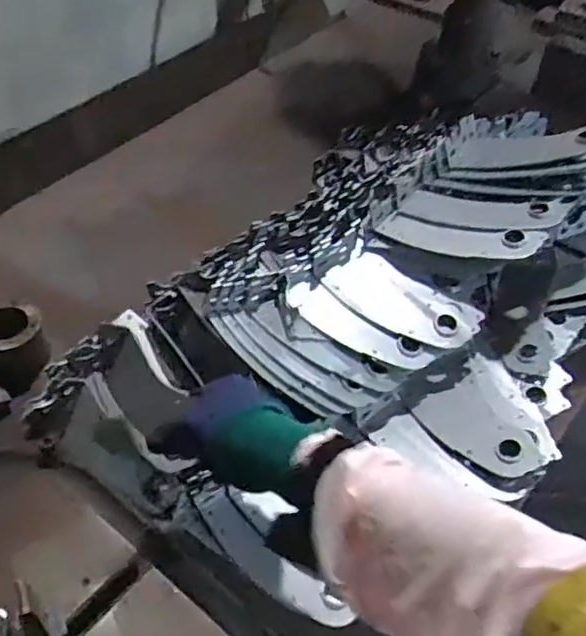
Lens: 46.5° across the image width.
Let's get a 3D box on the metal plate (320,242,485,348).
[{"bbox_3d":[0.120,-0.020,0.752,0.166,0.022,0.077,33,55,20],"label":"metal plate"}]

